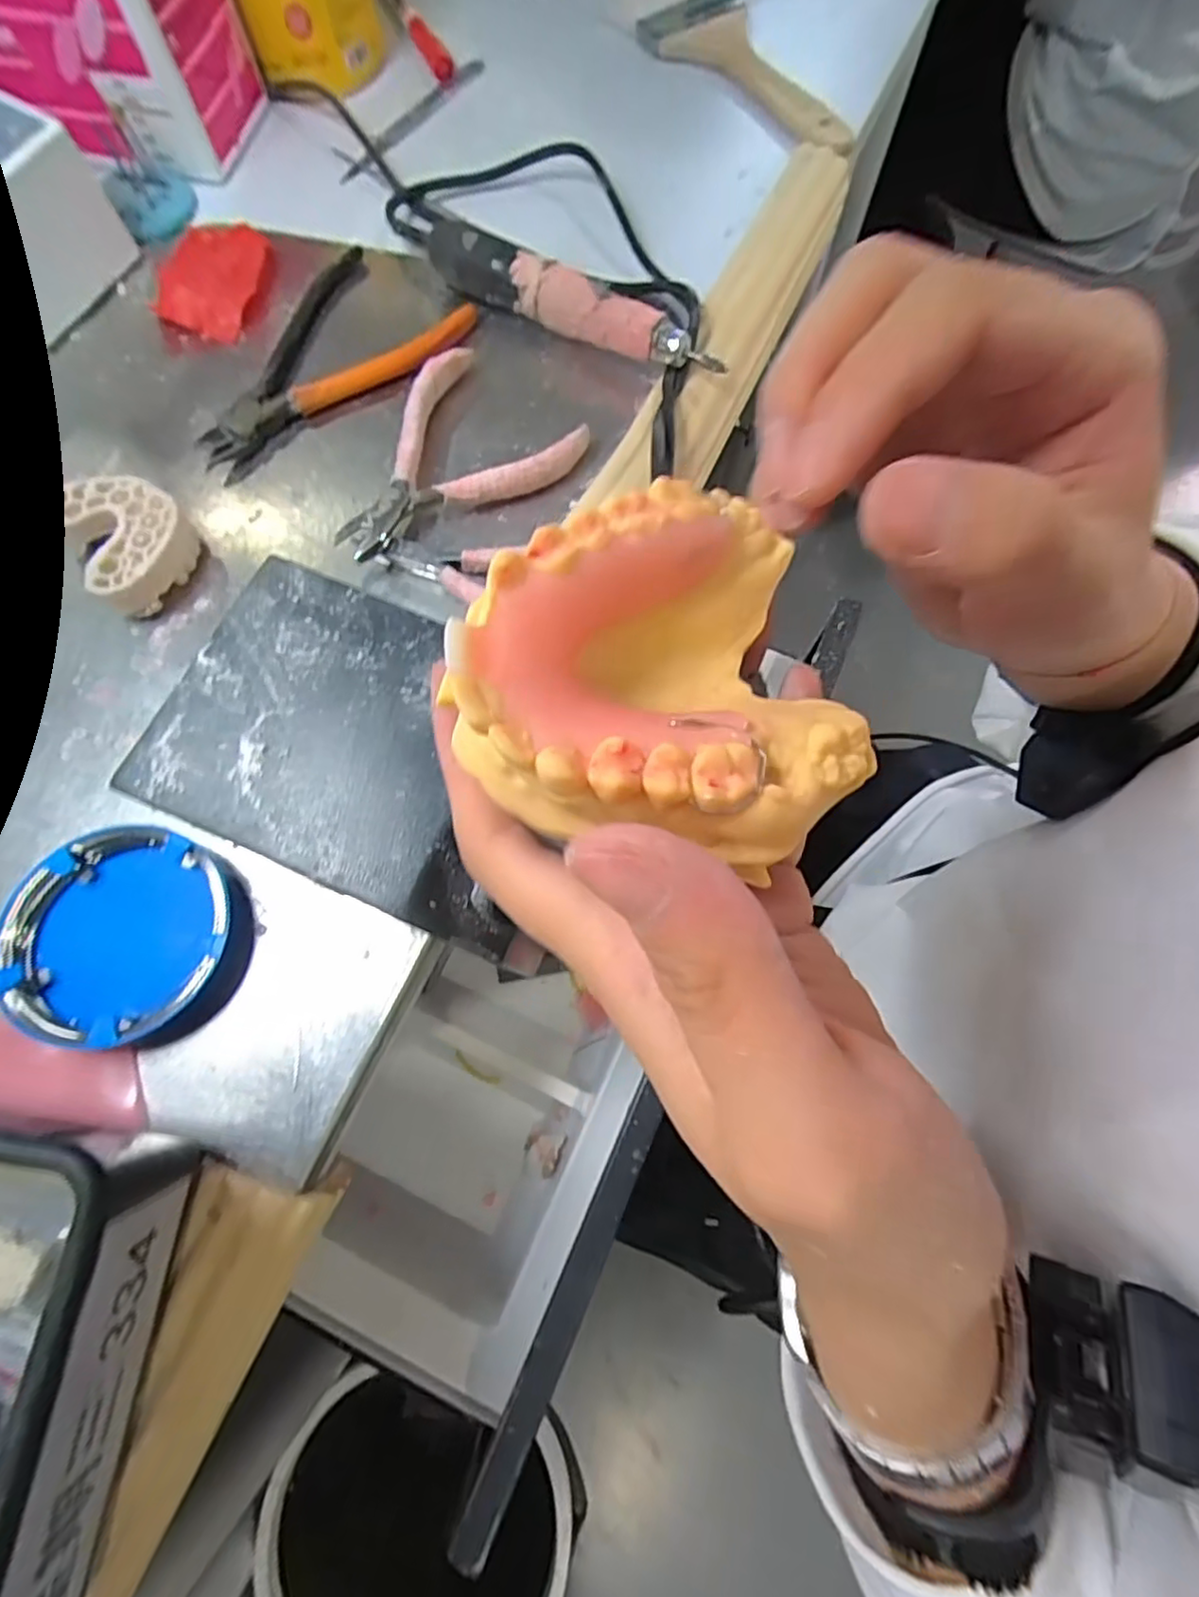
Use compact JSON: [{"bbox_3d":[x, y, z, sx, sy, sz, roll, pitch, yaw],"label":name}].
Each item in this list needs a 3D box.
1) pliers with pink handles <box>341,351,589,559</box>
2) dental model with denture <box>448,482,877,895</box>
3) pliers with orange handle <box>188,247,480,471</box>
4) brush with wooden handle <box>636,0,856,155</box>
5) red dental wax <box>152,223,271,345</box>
[{"bbox_3d":[-0.077,-0.165,0.307,0.121,0.017,0.081,-32,76,-9],"label":"pliers with pink handles"},{"bbox_3d":[0.009,-0.019,0.118,0.064,0.025,0.068,-16,74,-5],"label":"dental model with denture"},{"bbox_3d":[-0.144,-0.221,0.327,0.086,0.010,0.145,38,77,10],"label":"pliers with orange handle"},{"bbox_3d":[0.087,-0.443,0.399,0.070,0.012,0.161,-24,75,-7],"label":"brush with wooden handle"},{"bbox_3d":[-0.206,-0.280,0.348,0.054,0.009,0.085,-5,73,-2],"label":"red dental wax"}]

